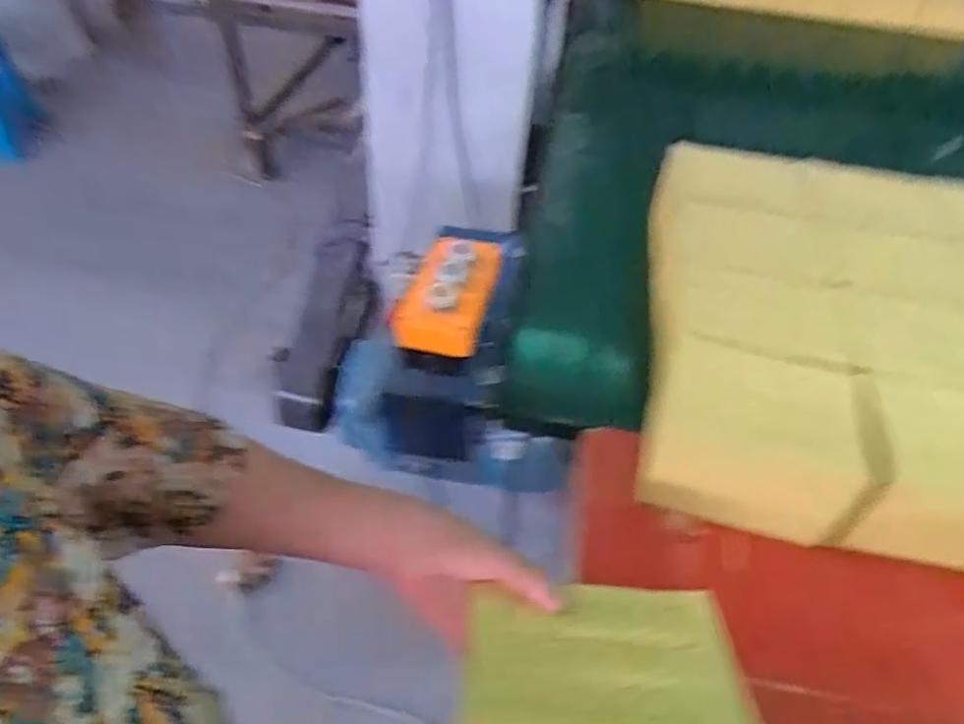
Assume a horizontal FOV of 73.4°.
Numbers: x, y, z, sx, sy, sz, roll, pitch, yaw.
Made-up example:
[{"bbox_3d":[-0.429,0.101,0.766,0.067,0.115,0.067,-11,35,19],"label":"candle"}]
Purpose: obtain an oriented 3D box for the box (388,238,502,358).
[{"bbox_3d":[-0.032,-0.074,0.680,0.084,0.047,0.148,12,46,8],"label":"box"}]

